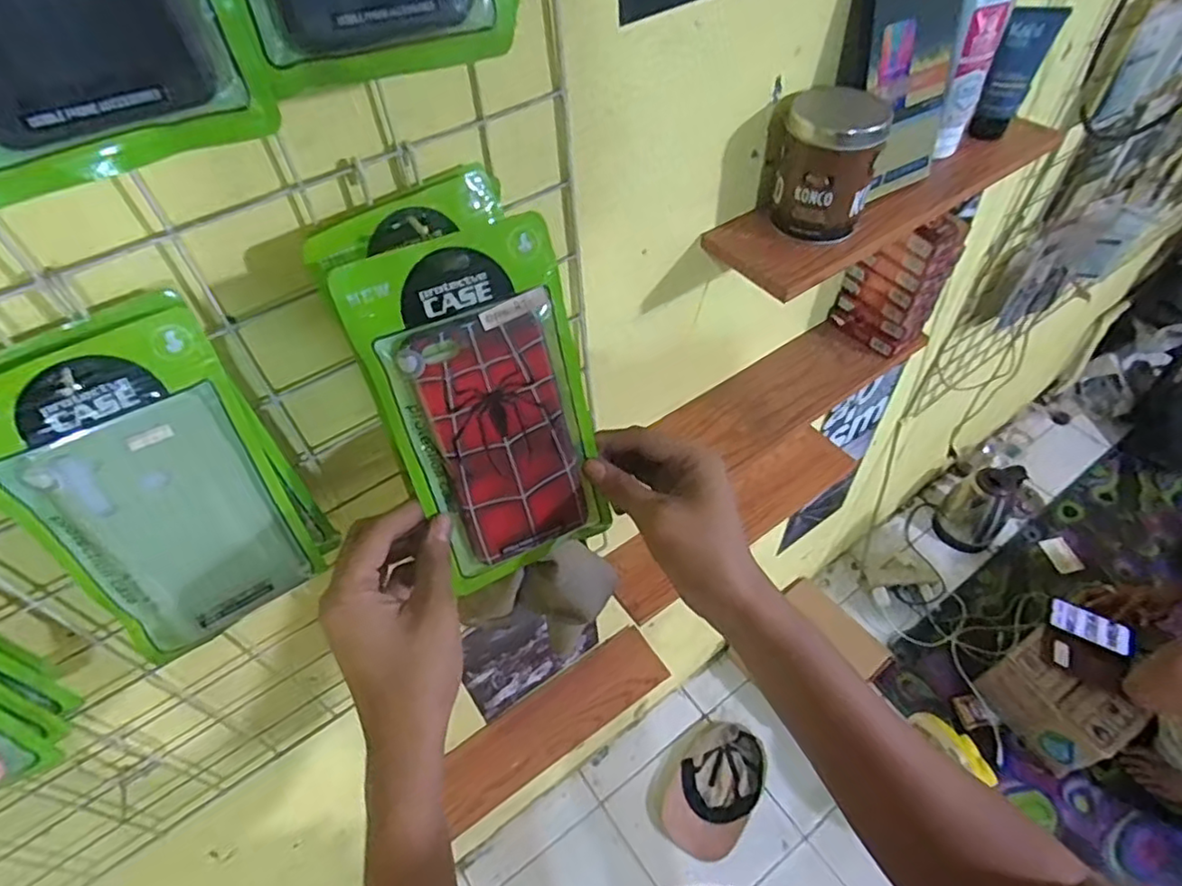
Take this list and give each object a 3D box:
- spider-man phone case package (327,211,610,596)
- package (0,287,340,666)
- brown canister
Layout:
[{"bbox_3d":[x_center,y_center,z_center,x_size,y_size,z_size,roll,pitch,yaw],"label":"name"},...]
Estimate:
[{"bbox_3d":[-0.053,-0.014,0.366,0.112,0.201,0.012,-23,29,-15],"label":"spider-man phone case package"},{"bbox_3d":[-0.233,0.029,0.354,0.117,0.208,0.024,-36,50,-23],"label":"package"},{"bbox_3d":[0.187,-0.228,0.525,0.089,0.094,0.086,12,52,12],"label":"brown canister"}]

